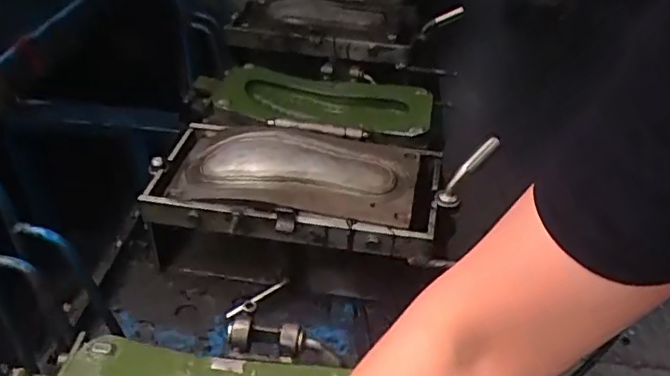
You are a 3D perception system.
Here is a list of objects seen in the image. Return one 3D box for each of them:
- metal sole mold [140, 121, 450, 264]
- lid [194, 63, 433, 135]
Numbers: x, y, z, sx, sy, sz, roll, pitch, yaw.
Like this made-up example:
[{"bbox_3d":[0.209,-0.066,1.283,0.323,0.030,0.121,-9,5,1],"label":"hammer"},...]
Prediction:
[{"bbox_3d":[-0.057,-0.019,0.891,0.413,0.067,0.237,6,43,8],"label":"metal sole mold"},{"bbox_3d":[-0.030,-0.161,1.083,0.406,0.068,0.220,5,43,7],"label":"lid"}]

